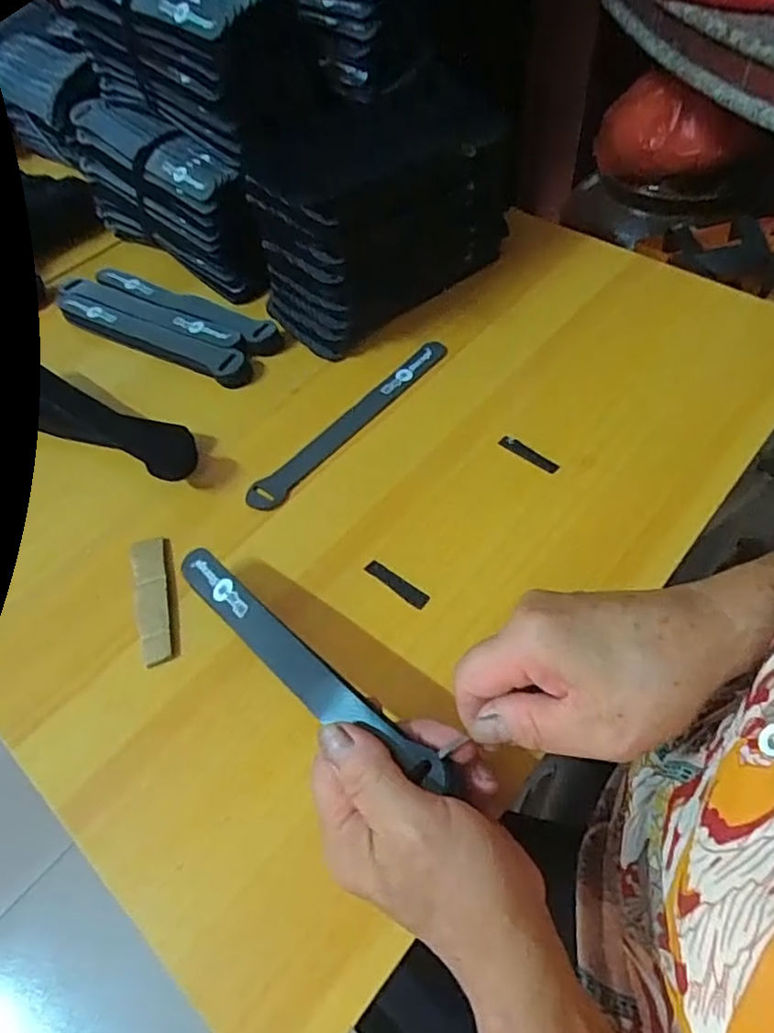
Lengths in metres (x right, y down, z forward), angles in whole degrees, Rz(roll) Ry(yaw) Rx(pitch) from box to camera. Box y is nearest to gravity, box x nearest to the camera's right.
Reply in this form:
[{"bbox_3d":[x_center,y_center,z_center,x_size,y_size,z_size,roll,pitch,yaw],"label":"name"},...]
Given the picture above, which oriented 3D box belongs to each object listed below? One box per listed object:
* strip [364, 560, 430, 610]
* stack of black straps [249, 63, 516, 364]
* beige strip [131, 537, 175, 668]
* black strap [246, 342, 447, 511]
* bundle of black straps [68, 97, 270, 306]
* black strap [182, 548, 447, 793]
[{"bbox_3d":[0.006,0.041,0.371,0.045,0.004,0.011,33,63,23],"label":"strip"},{"bbox_3d":[0.005,-0.226,0.475,0.205,0.121,0.077,-39,62,-22],"label":"stack of black straps"},{"bbox_3d":[-0.142,0.048,0.370,0.022,0.007,0.088,-15,56,-7],"label":"beige strip"},{"bbox_3d":[-0.024,-0.071,0.441,0.024,0.006,0.195,34,64,24],"label":"black strap"},{"bbox_3d":[-0.182,-0.263,0.516,0.058,0.096,0.217,-39,62,-22],"label":"bundle of black straps"},{"bbox_3d":[-0.049,0.067,0.300,0.189,0.012,0.023,31,62,34],"label":"black strap"}]

